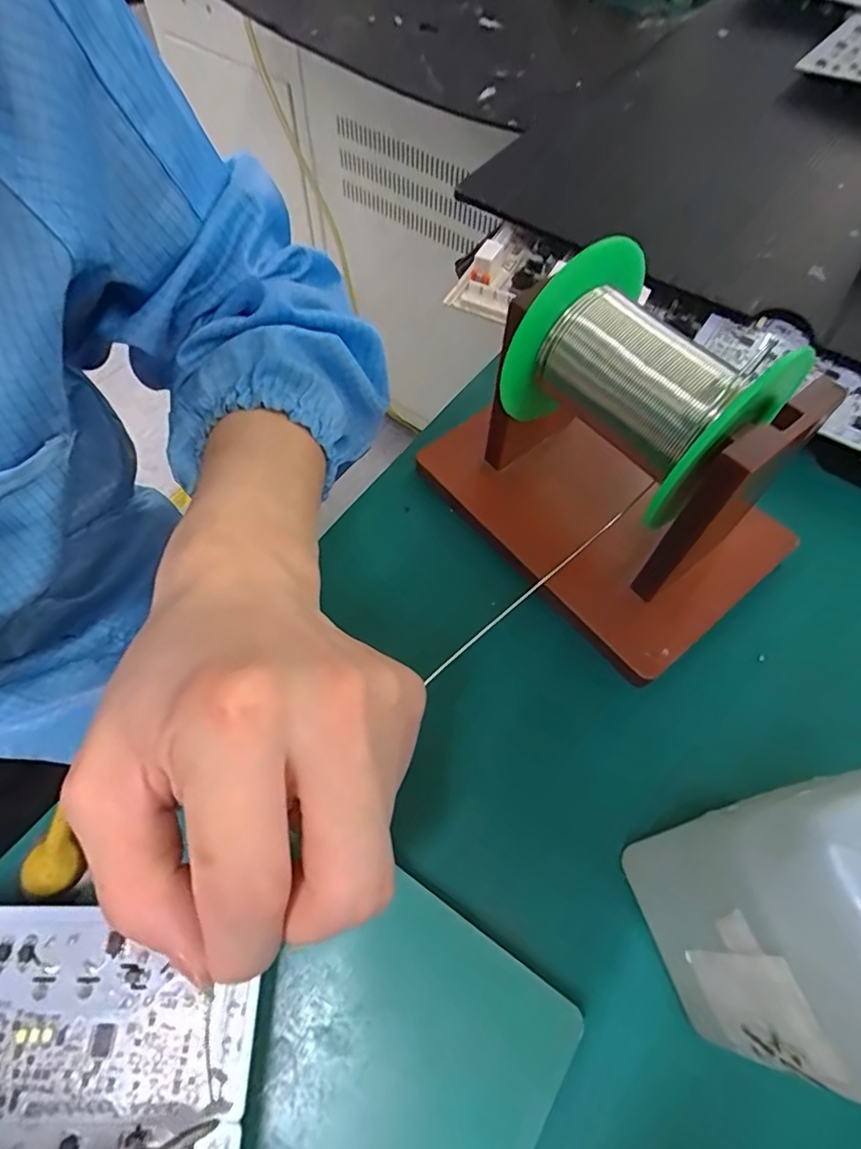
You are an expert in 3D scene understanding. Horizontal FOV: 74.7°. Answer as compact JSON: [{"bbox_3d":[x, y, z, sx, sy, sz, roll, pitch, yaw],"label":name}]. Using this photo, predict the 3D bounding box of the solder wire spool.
[{"bbox_3d":[0.074,-0.066,0.203,0.057,0.068,0.084,-41,69,-20],"label":"solder wire spool"}]

